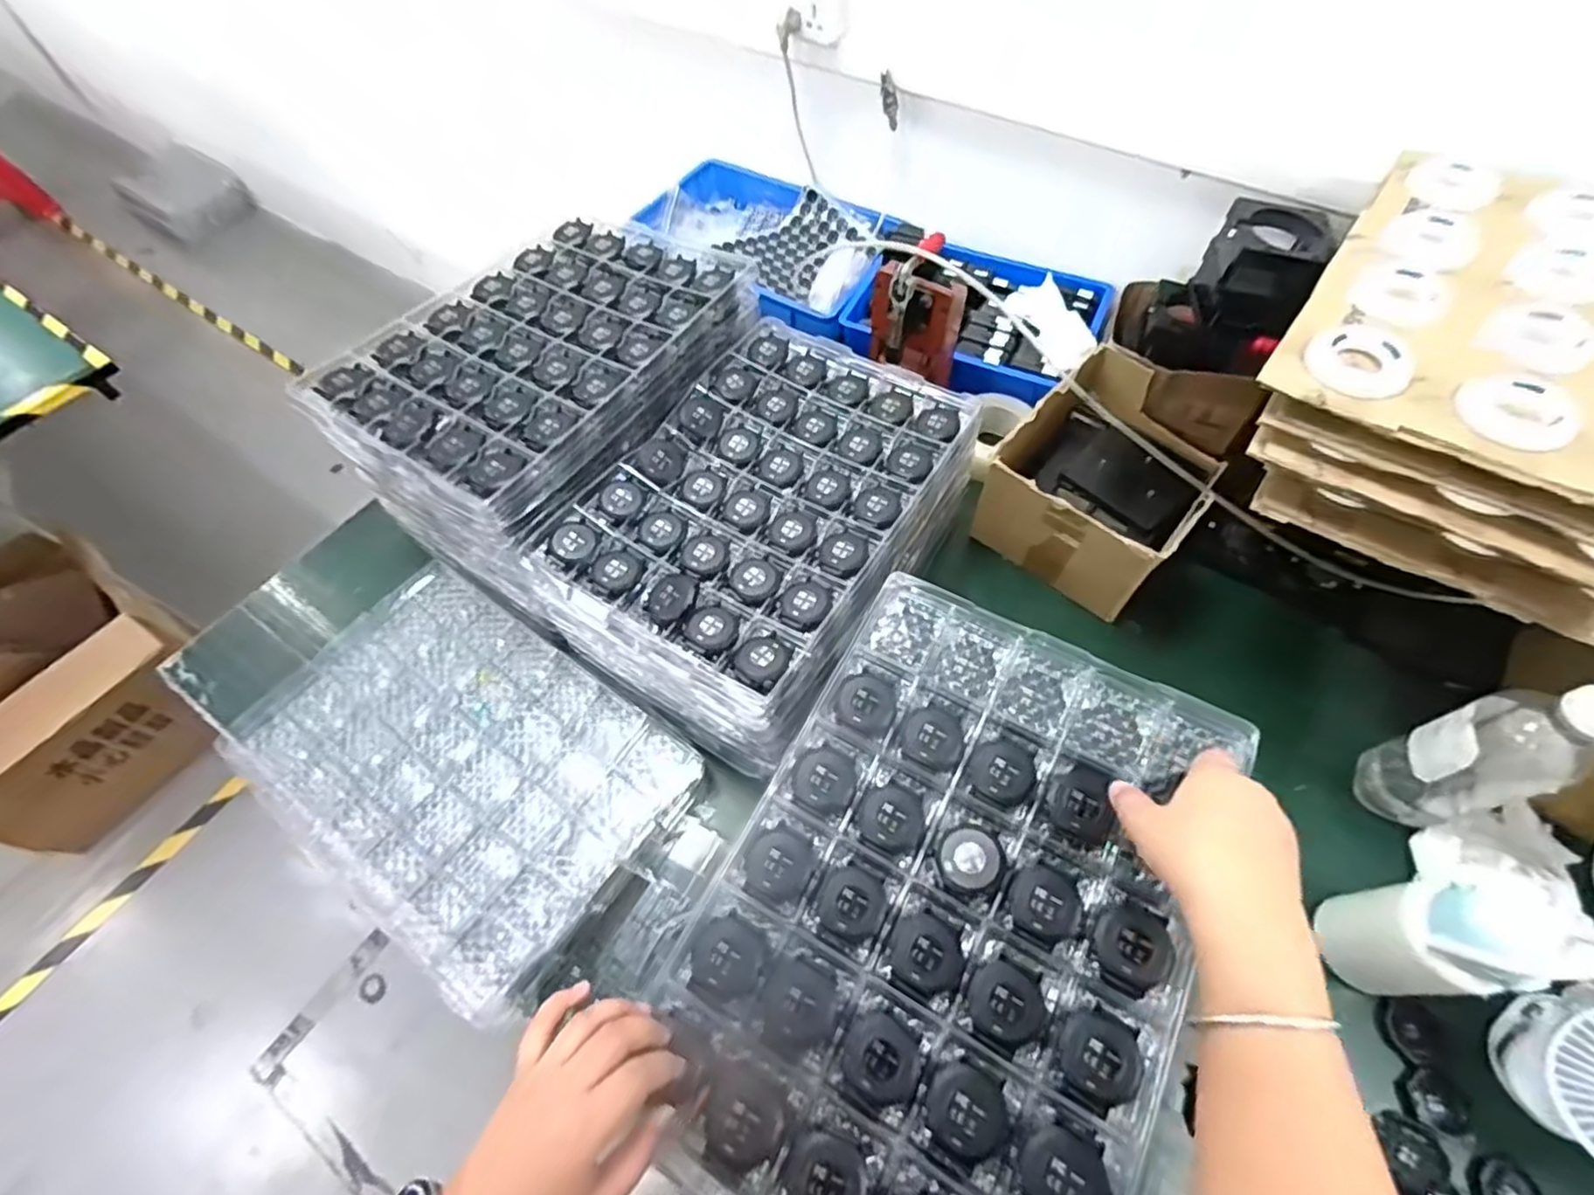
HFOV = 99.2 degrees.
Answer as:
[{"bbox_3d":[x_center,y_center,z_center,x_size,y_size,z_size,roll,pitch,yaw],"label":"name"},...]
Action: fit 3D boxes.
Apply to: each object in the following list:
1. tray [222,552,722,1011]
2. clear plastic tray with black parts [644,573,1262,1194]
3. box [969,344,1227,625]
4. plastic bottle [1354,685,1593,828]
[{"bbox_3d":[-0.364,0.173,0.729,0.448,0.030,0.303,31,65,19],"label":"tray"},{"bbox_3d":[0.104,0.213,0.469,0.298,0.036,0.433,26,64,16],"label":"clear plastic tray with black parts"},{"bbox_3d":[0.387,-0.144,0.852,0.212,0.153,0.275,38,67,22],"label":"box"},{"bbox_3d":[0.624,0.145,0.618,0.082,0.233,0.086,-15,60,-7],"label":"plastic bottle"}]

